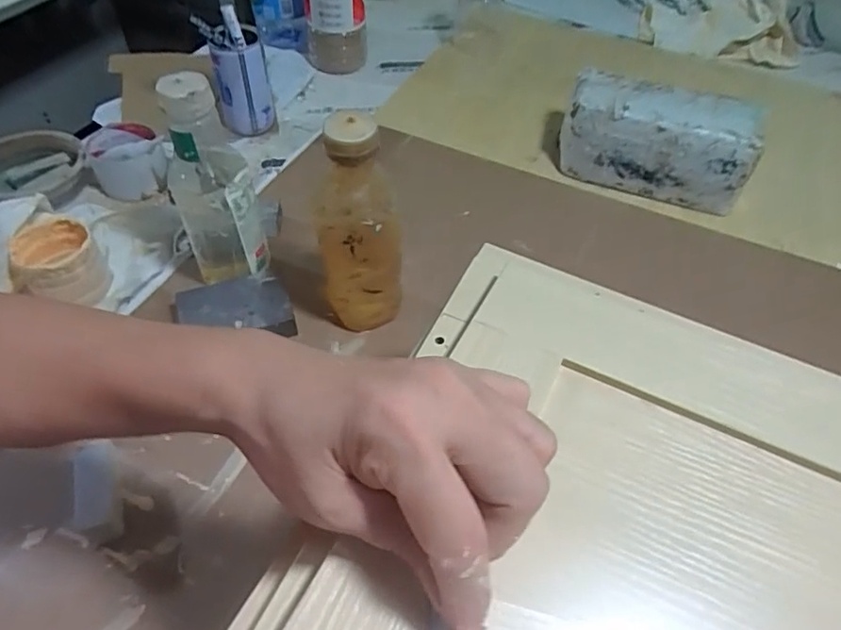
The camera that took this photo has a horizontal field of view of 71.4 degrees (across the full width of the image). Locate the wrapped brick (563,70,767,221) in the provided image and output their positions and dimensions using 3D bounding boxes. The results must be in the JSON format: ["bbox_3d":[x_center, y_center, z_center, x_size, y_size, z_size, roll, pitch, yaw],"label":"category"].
[{"bbox_3d":[0.285,-0.212,0.715,0.229,0.106,0.089,16,51,11],"label":"wrapped brick"}]

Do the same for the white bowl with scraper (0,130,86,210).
[{"bbox_3d":[-0.467,-0.173,0.696,0.126,0.035,0.117,-26,56,-22],"label":"white bowl with scraper"}]

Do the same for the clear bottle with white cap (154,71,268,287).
[{"bbox_3d":[-0.189,-0.111,0.532,0.071,0.213,0.068,-15,53,-16],"label":"clear bottle with white cap"}]

